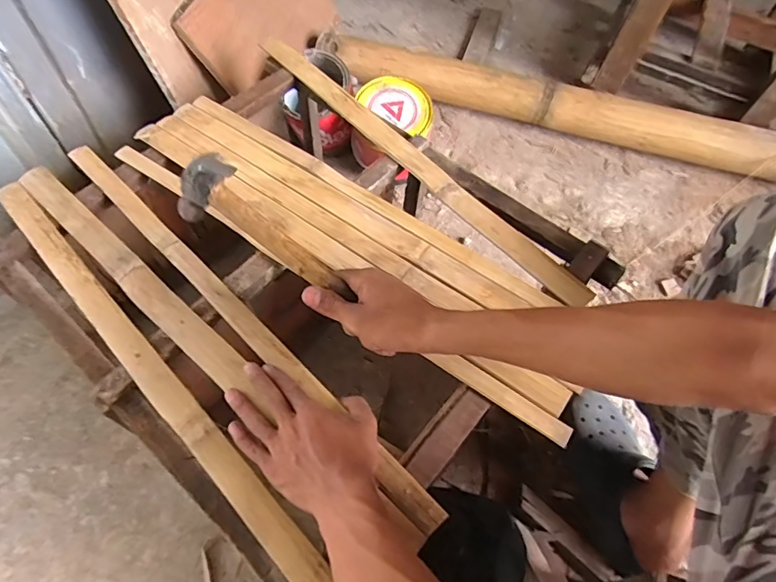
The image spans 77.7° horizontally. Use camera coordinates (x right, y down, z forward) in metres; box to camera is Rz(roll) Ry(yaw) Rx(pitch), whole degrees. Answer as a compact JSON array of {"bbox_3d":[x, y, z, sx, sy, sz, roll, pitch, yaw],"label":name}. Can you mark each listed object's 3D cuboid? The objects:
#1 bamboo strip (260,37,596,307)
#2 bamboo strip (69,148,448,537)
[{"bbox_3d":[0.020,-0.204,0.698,0.041,0.015,0.653,-39,68,-17],"label":"bamboo strip"},{"bbox_3d":[-0.188,0.015,0.560,0.658,0.010,0.032,40,66,20],"label":"bamboo strip"}]

